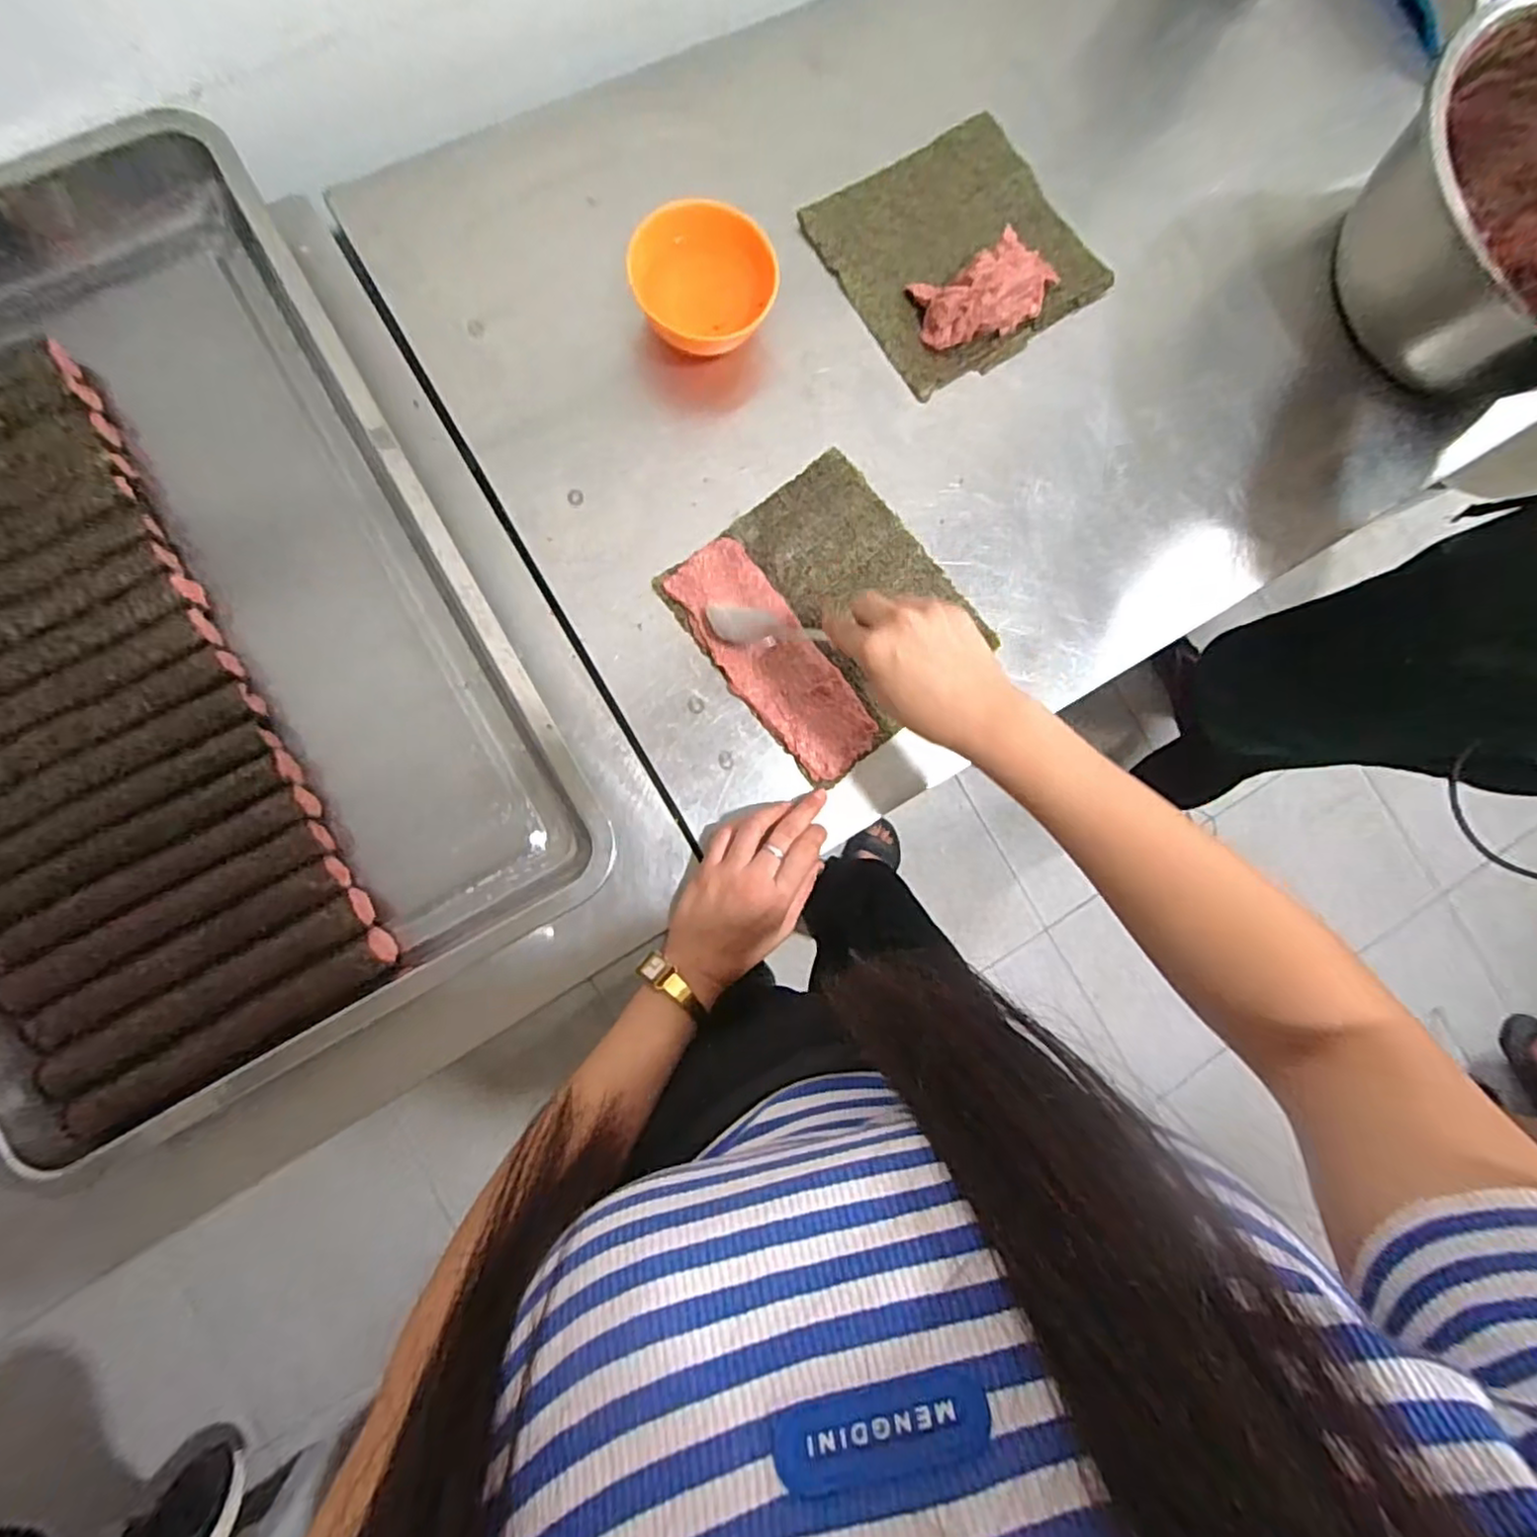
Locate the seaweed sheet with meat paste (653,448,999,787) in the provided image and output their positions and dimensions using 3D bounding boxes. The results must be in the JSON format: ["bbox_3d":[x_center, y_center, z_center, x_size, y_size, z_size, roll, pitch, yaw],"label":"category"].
[{"bbox_3d":[0.045,-0.115,0.507,0.179,0.021,0.194,-39,93,-9],"label":"seaweed sheet with meat paste"}]

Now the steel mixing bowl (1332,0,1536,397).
[{"bbox_3d":[0.604,-0.452,0.564,0.251,0.135,0.245,1,86,-9],"label":"steel mixing bowl"}]

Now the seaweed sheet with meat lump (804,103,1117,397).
[{"bbox_3d":[0.154,-0.421,0.542,0.201,0.035,0.185,-35,89,-8],"label":"seaweed sheet with meat lump"}]

